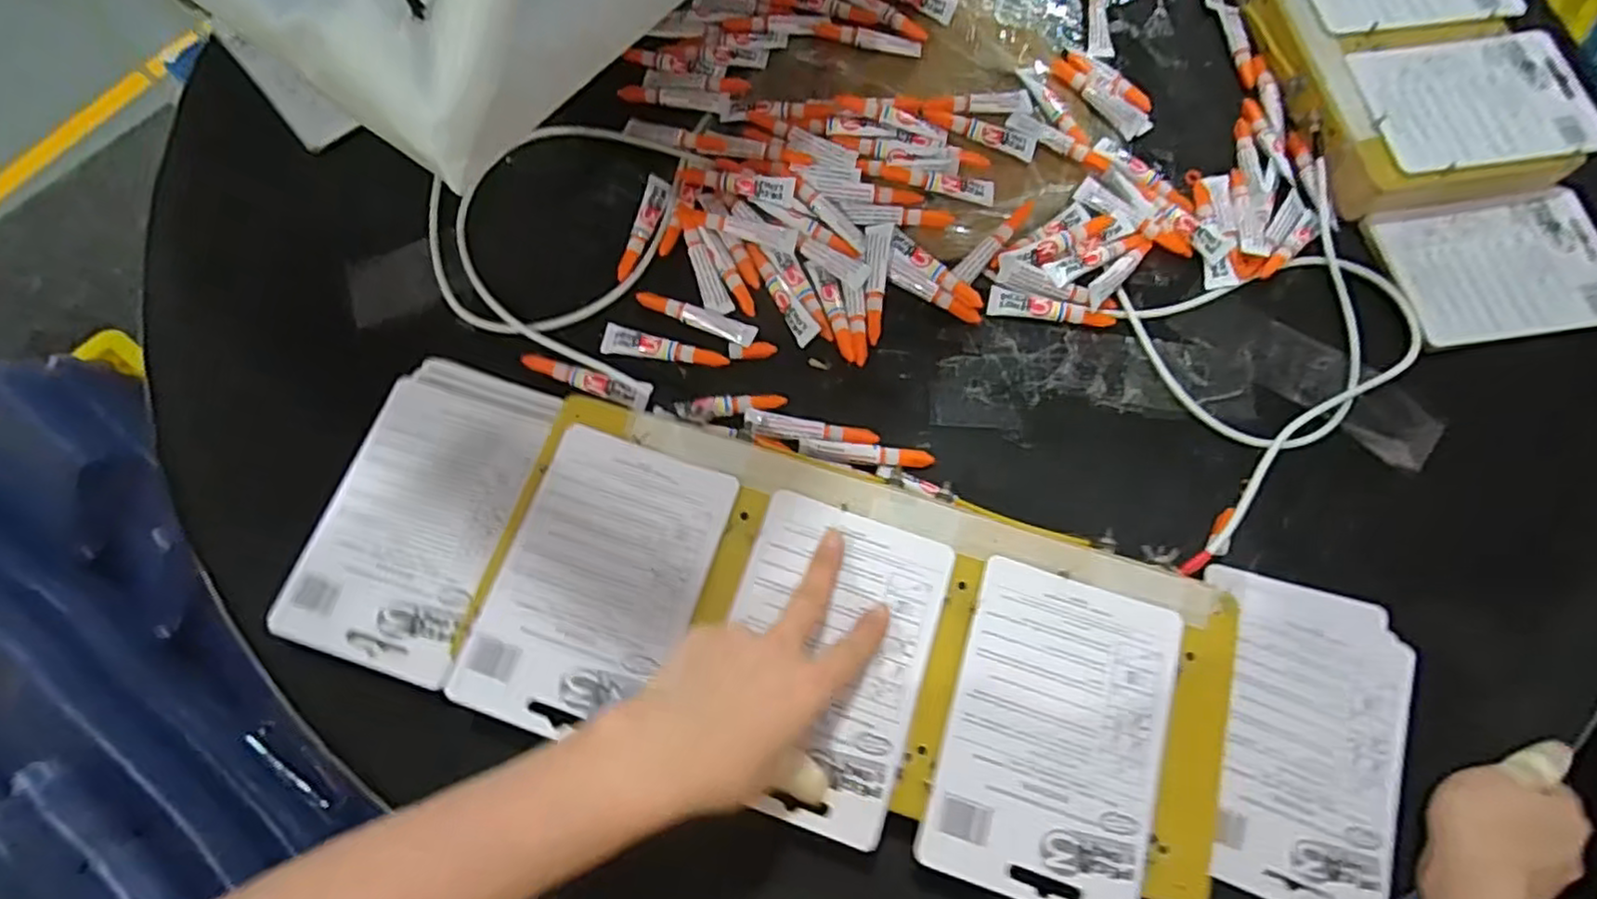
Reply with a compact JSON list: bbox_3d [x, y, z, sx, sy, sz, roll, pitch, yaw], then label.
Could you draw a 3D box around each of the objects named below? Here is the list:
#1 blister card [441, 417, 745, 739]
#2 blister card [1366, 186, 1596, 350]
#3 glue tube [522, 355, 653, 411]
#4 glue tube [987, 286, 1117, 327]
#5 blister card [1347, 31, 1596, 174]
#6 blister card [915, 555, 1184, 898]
[{"bbox_3d":[-0.111,0.074,0.399,0.111,0.004,0.161,18,73,5],"label":"blister card"},{"bbox_3d":[0.516,-0.134,0.519,0.170,0.006,0.111,-9,72,-4],"label":"blister card"},{"bbox_3d":[-0.141,-0.045,0.471,0.089,0.006,0.018,15,72,4],"label":"glue tube"},{"bbox_3d":[0.178,-0.097,0.499,0.087,0.011,0.017,10,72,2],"label":"glue tube"},{"bbox_3d":[0.507,-0.262,0.531,0.166,0.010,0.116,-7,72,-3],"label":"blister card"},{"bbox_3d":[0.137,0.150,0.378,0.111,0.005,0.163,18,72,5],"label":"blister card"}]

